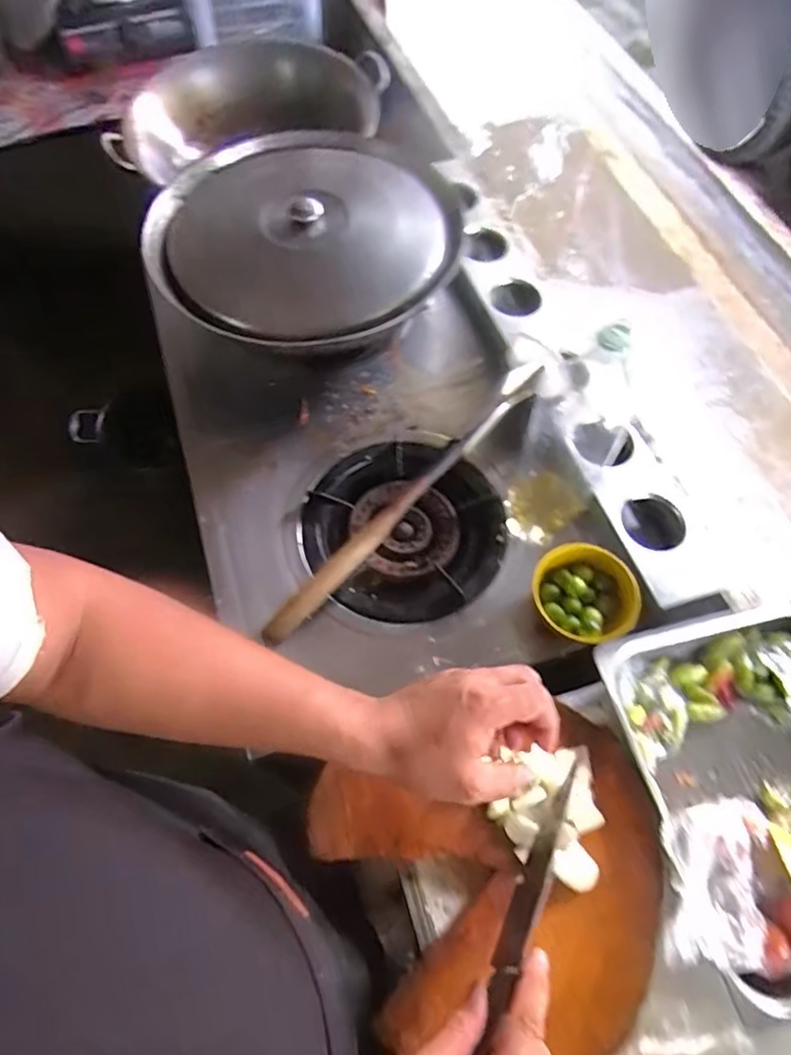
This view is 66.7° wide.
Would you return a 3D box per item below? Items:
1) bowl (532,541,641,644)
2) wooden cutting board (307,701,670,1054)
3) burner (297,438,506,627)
[{"bbox_3d":[0.214,0.081,0.689,0.103,0.066,0.112,0,62,0],"label":"bowl"},{"bbox_3d":[0.096,0.319,0.534,0.302,0.040,0.260,-15,63,-8],"label":"wooden cutting board"},{"bbox_3d":[0.007,-0.005,0.751,0.243,0.052,0.239,0,62,0],"label":"burner"}]

